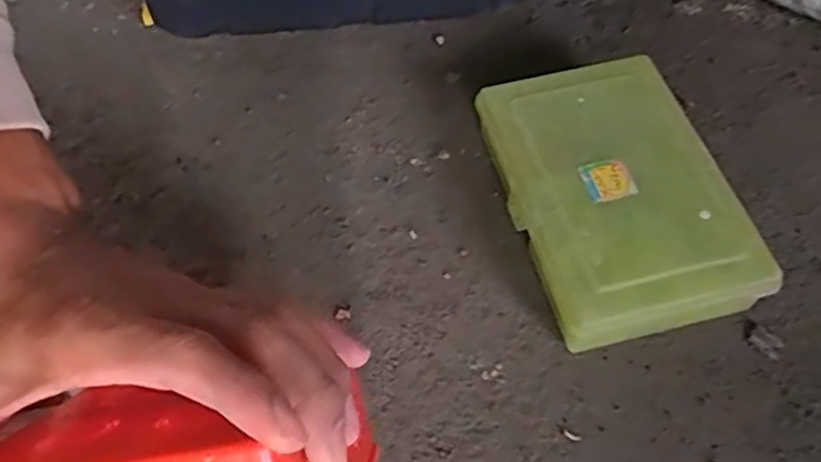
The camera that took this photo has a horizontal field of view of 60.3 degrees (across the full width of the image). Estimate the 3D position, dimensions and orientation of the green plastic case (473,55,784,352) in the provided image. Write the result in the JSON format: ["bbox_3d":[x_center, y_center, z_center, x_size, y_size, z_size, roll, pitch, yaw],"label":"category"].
[{"bbox_3d":[0.111,-0.018,0.403,0.106,0.055,0.164,-11,57,-9],"label":"green plastic case"}]

